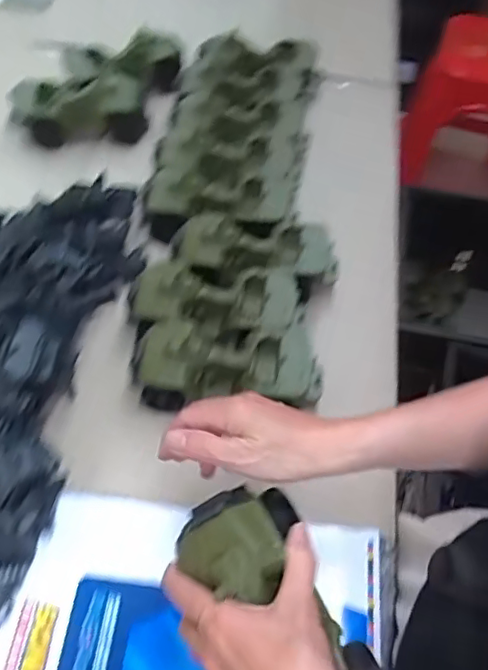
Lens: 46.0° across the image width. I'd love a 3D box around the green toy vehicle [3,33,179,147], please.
[{"bbox_3d":[-0.210,-0.360,0.839,0.257,0.095,0.132,-13,58,-10],"label":"green toy vehicle"}]

